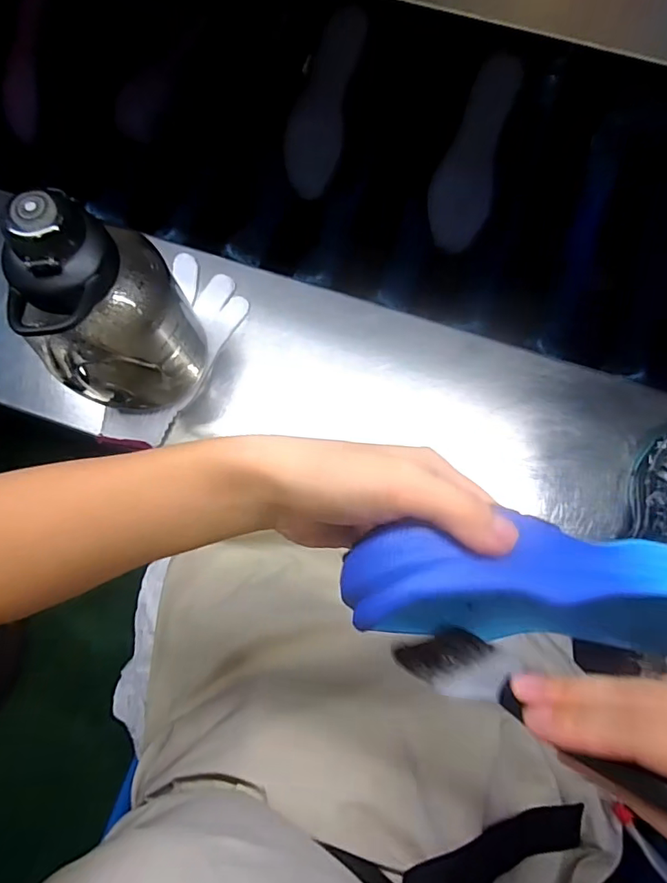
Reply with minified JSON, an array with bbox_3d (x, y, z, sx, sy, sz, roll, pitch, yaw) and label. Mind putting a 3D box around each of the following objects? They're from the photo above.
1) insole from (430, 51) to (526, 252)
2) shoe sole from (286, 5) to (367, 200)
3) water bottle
[{"bbox_3d":[0.161,-0.329,0.597,0.069,0.010,0.205,16,103,5],"label":"insole"},{"bbox_3d":[-0.013,-0.393,0.603,0.066,0.010,0.192,20,109,5],"label":"shoe sole"},{"bbox_3d":[-0.188,-0.102,0.441,0.094,0.218,0.125,34,80,8],"label":"water bottle"}]

